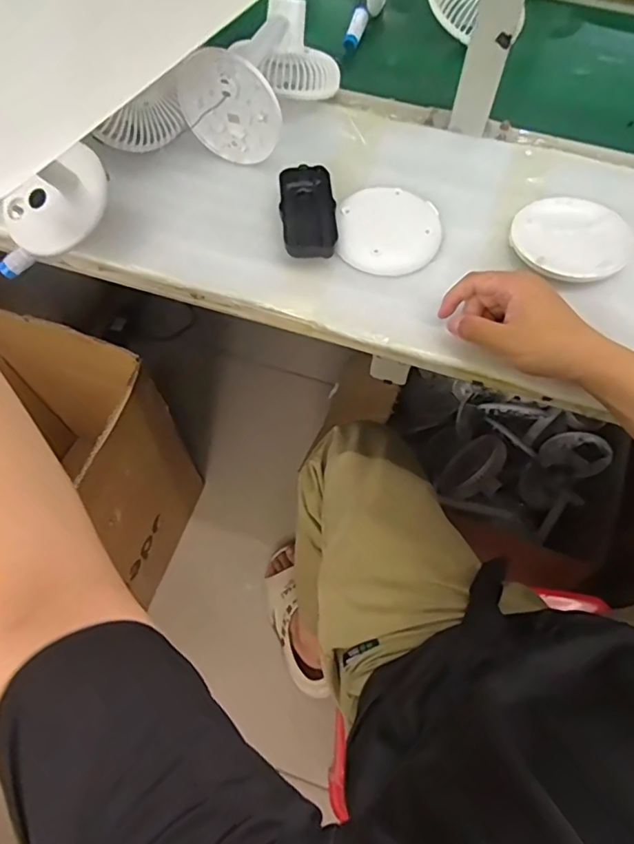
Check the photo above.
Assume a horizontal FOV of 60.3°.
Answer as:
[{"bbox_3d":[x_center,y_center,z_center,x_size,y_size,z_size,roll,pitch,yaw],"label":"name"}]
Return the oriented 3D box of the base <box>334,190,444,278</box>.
[{"bbox_3d":[0.071,-0.190,0.542,0.100,0.019,0.097,1,64,-3],"label":"base"}]

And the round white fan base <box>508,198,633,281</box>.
[{"bbox_3d":[0.246,-0.180,0.532,0.113,0.017,0.104,1,64,-3],"label":"round white fan base"}]

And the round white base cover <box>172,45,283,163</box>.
[{"bbox_3d":[-0.091,-0.316,0.547,0.114,0.101,0.018,26,65,9],"label":"round white base cover"}]

